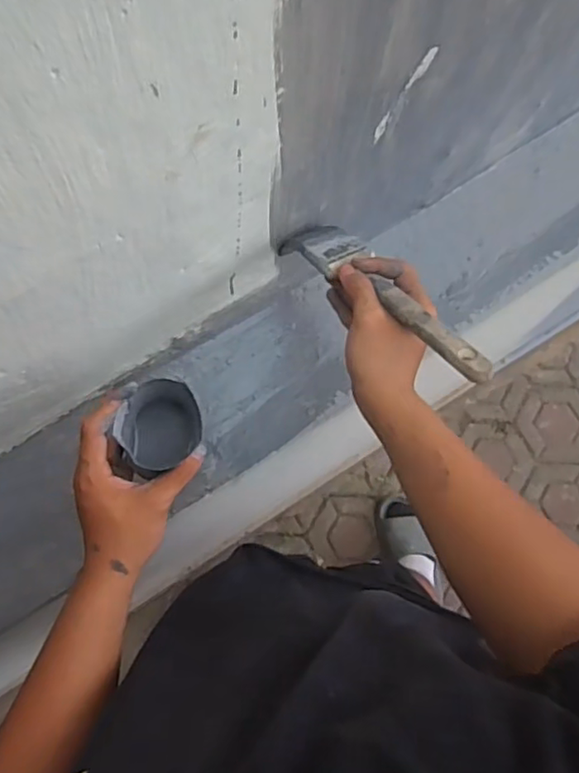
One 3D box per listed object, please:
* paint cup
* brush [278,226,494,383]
[{"bbox_3d":[-0.109,0.035,0.518,0.074,0.055,0.060,-29,78,-7],"label":"paint cup"},{"bbox_3d":[0.076,-0.084,0.529,0.048,0.030,0.268,-35,48,-8],"label":"brush"}]

